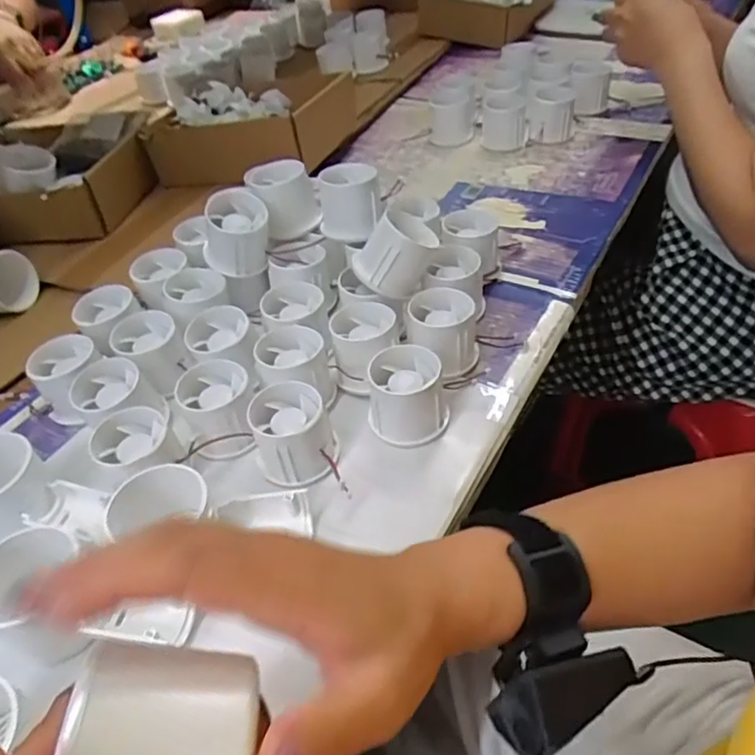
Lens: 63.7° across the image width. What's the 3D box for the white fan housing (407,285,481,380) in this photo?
[{"bbox_3d":[0.051,-0.036,0.481,0.053,0.049,0.051,-4,44,4],"label":"white fan housing"}]

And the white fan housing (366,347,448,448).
[{"bbox_3d":[0.021,0.013,0.435,0.054,0.051,0.050,-3,44,5],"label":"white fan housing"}]

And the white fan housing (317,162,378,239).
[{"bbox_3d":[-0.024,-0.154,0.535,0.053,0.050,0.047,-3,44,5],"label":"white fan housing"}]

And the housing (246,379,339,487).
[{"bbox_3d":[-0.059,0.039,0.421,0.056,0.046,0.060,-17,45,-10],"label":"housing"}]

